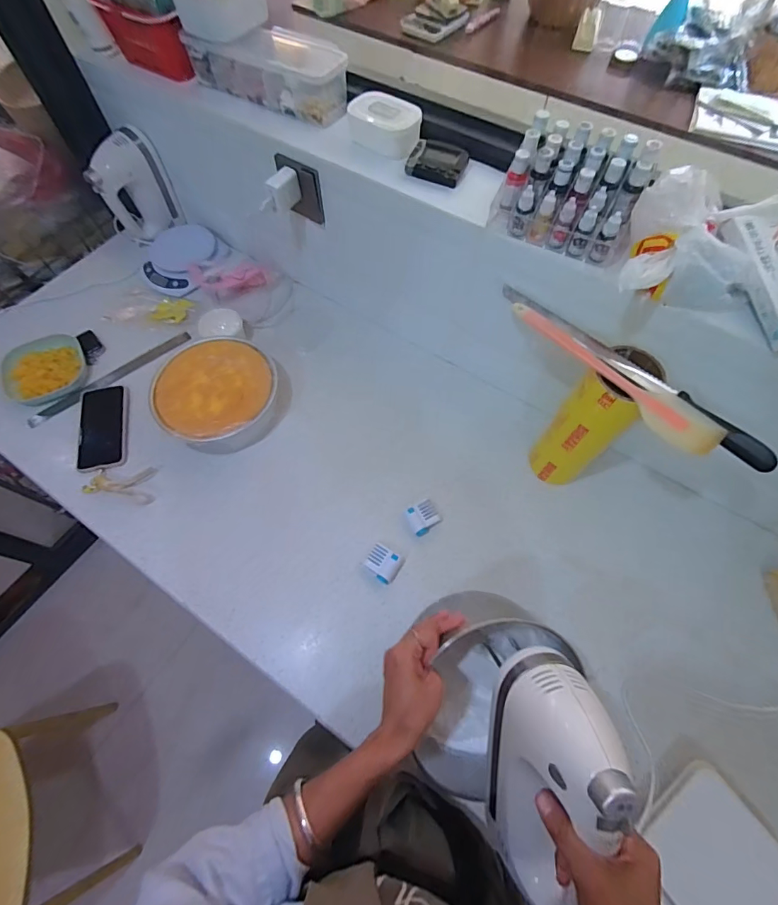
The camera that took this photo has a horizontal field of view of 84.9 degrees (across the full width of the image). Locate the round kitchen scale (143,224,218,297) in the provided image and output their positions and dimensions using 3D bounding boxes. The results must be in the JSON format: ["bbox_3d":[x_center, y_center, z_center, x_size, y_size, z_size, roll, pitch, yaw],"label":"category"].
[{"bbox_3d":[-0.446,-0.420,0.914,0.146,0.058,0.159,0,64,0],"label":"round kitchen scale"}]

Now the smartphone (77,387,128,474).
[{"bbox_3d":[-0.524,-0.049,0.784,0.087,0.016,0.171,-5,71,-15],"label":"smartphone"}]

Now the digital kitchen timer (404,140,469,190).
[{"bbox_3d":[0.072,-0.421,0.618,0.077,0.027,0.062,22,66,11],"label":"digital kitchen timer"}]

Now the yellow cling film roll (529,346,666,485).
[{"bbox_3d":[0.292,-0.036,0.630,0.085,0.260,0.083,0,64,0],"label":"yellow cling film roll"}]

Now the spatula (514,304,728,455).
[{"bbox_3d":[0.267,-0.099,0.513,0.042,0.020,0.277,-38,70,-17],"label":"spatula"}]

